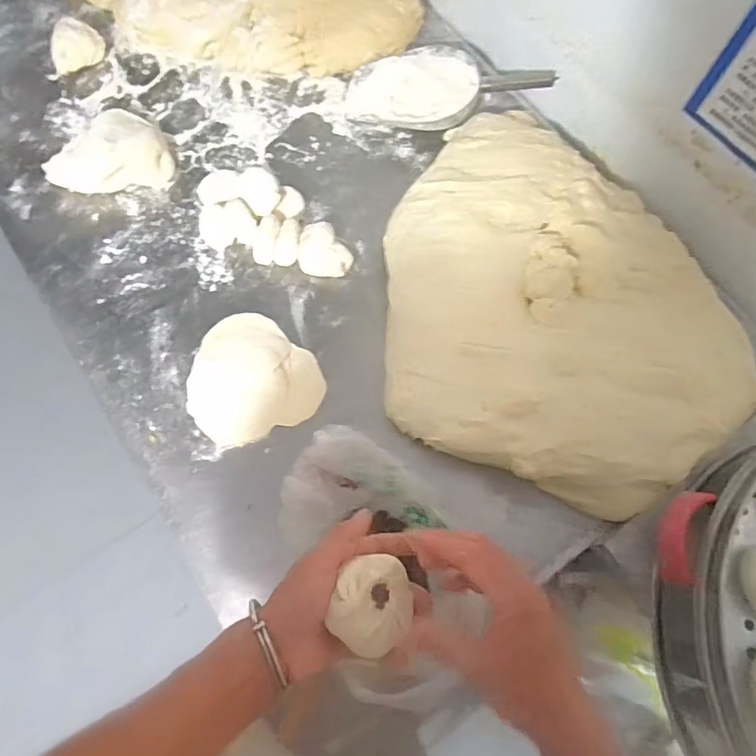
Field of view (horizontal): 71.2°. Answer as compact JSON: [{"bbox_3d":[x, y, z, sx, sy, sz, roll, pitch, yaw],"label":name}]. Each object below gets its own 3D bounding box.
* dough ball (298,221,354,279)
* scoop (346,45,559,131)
[{"bbox_3d":[-0.070,-0.174,0.728,0.070,0.032,0.071,0,69,-1],"label":"dough ball"},{"bbox_3d":[0.109,-0.450,0.831,0.317,0.057,0.150,-6,70,-3],"label":"scoop"}]

